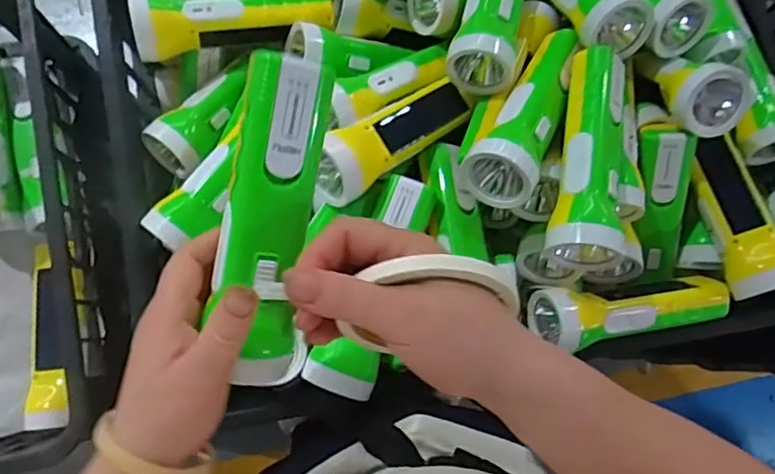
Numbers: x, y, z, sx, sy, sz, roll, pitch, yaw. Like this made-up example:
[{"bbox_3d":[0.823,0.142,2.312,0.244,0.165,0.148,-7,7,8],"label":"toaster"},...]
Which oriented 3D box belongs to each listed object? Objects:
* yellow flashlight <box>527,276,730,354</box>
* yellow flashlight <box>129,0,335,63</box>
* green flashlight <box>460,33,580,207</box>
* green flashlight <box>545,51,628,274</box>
[{"bbox_3d":[0.207,0.062,0.500,0.177,0.057,0.052,-4,82,-6],"label":"yellow flashlight"},{"bbox_3d":[-0.127,-0.183,0.518,0.163,0.046,0.047,-8,83,-6],"label":"yellow flashlight"},{"bbox_3d":[0.104,-0.096,0.473,0.050,0.053,0.177,27,62,-1],"label":"green flashlight"},{"bbox_3d":[0.152,-0.063,0.457,0.061,0.072,0.174,15,81,-3],"label":"green flashlight"}]

